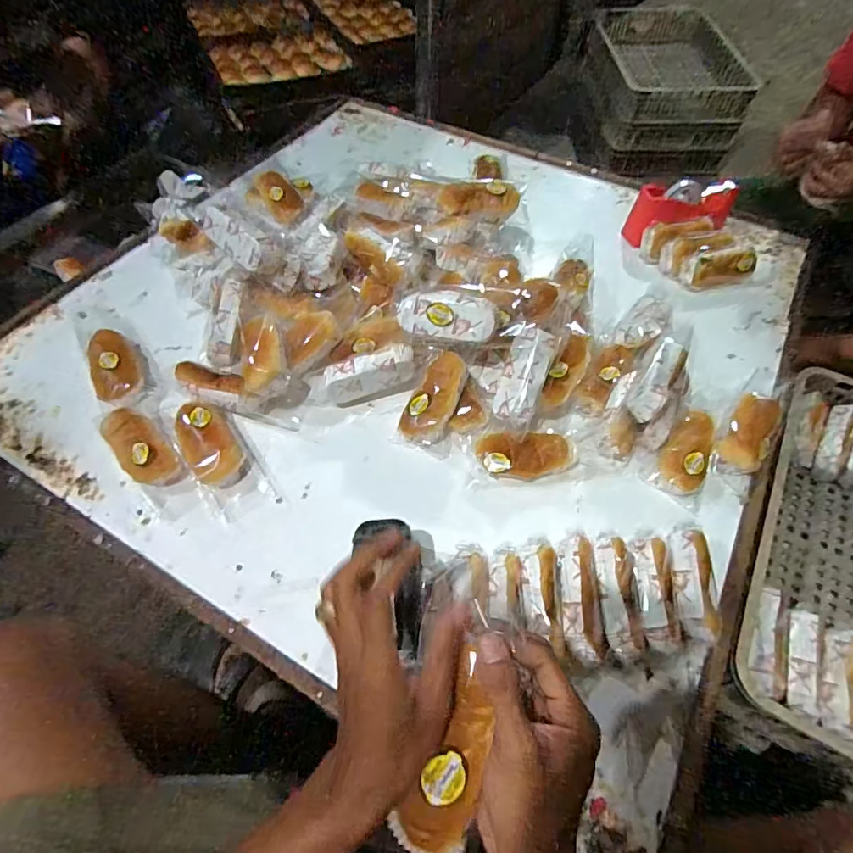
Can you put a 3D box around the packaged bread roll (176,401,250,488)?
[{"bbox_3d":[-0.319,0.024,0.707,0.072,0.048,0.142,-33,66,-21],"label":"packaged bread roll"}]

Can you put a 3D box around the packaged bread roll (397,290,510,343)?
[{"bbox_3d":[0.037,-0.158,0.690,0.153,0.071,0.045,9,16,10],"label":"packaged bread roll"}]

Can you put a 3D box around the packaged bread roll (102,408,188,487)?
[{"bbox_3d":[-0.410,0.030,0.700,0.071,0.041,0.154,-37,67,-22],"label":"packaged bread roll"}]

